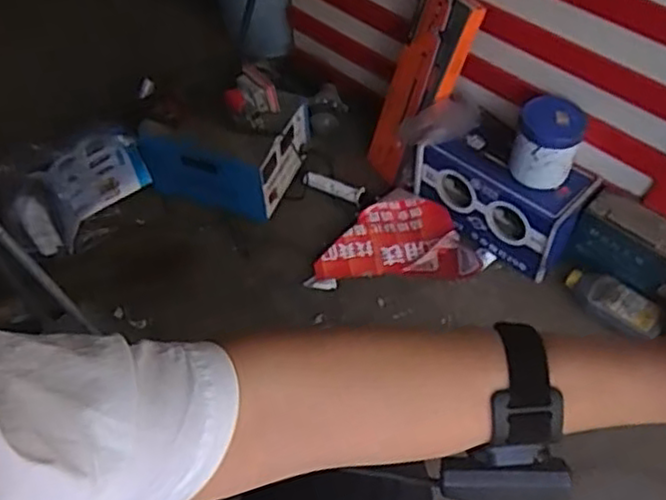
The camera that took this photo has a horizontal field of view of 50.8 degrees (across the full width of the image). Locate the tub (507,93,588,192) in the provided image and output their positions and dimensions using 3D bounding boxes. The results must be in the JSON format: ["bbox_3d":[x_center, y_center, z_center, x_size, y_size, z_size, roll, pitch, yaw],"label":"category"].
[{"bbox_3d":[0.394,-0.201,1.294,0.109,0.134,0.113,-1,52,2],"label":"tub"}]

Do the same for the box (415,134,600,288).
[{"bbox_3d":[0.335,-0.111,1.412,0.322,0.156,0.156,34,61,25],"label":"box"}]

